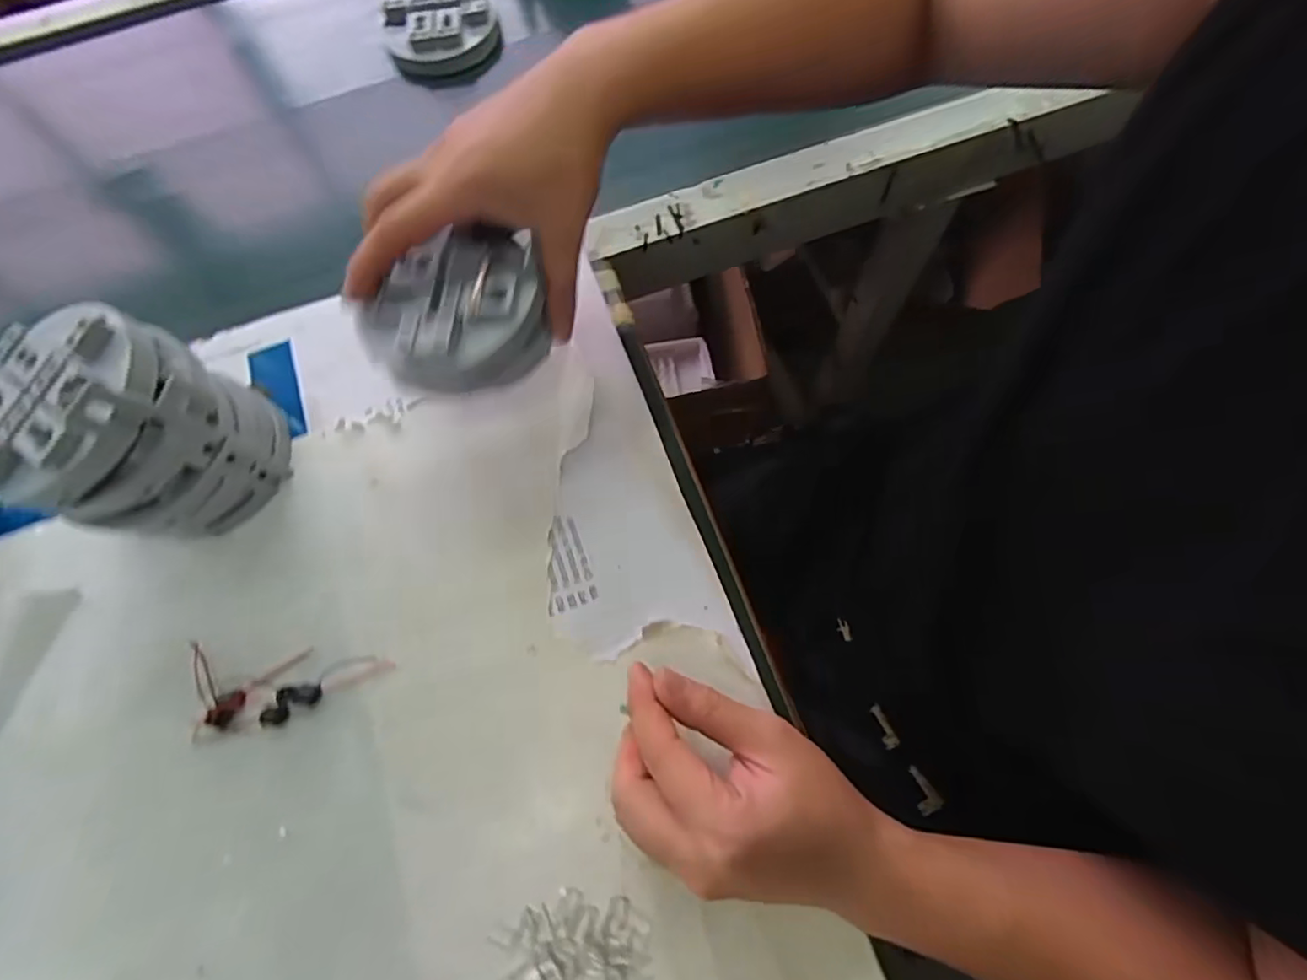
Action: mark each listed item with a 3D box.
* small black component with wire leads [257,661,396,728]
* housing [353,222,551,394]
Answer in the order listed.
[{"bbox_3d":[-0.189,0.112,0.333,0.072,0.007,0.016,-27,72,-7],"label":"small black component with wire leads"},{"bbox_3d":[-0.111,-0.096,0.321,0.098,0.040,0.078,-12,71,-2],"label":"housing"}]

